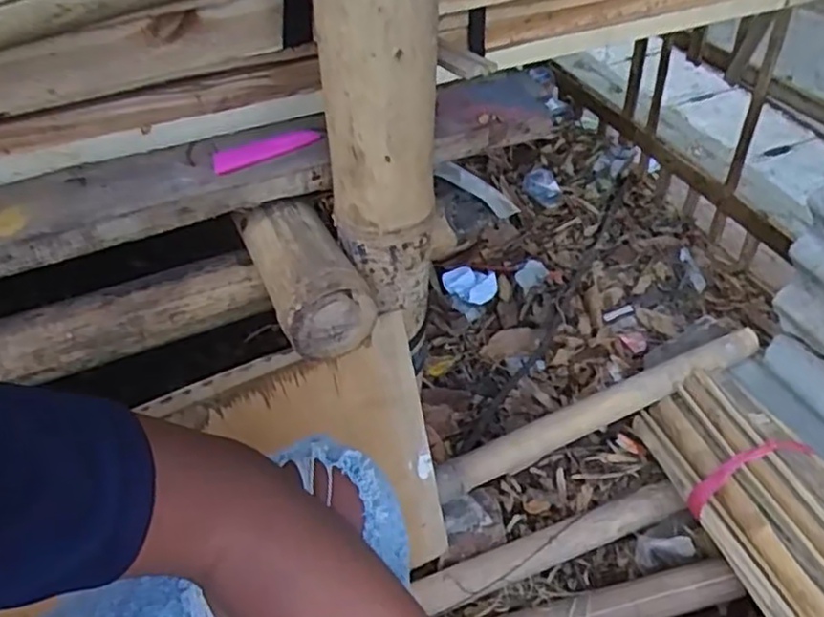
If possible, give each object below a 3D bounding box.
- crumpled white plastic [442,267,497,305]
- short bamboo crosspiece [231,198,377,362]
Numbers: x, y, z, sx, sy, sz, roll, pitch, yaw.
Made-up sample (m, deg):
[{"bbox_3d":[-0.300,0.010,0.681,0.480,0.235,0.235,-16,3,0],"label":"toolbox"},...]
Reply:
[{"bbox_3d":[0.110,-0.046,1.331,0.103,0.025,0.080,6,47,8],"label":"crumpled white plastic"},{"bbox_3d":[-0.094,-0.033,0.610,0.078,0.073,0.150,-18,48,-15],"label":"short bamboo crosspiece"}]

